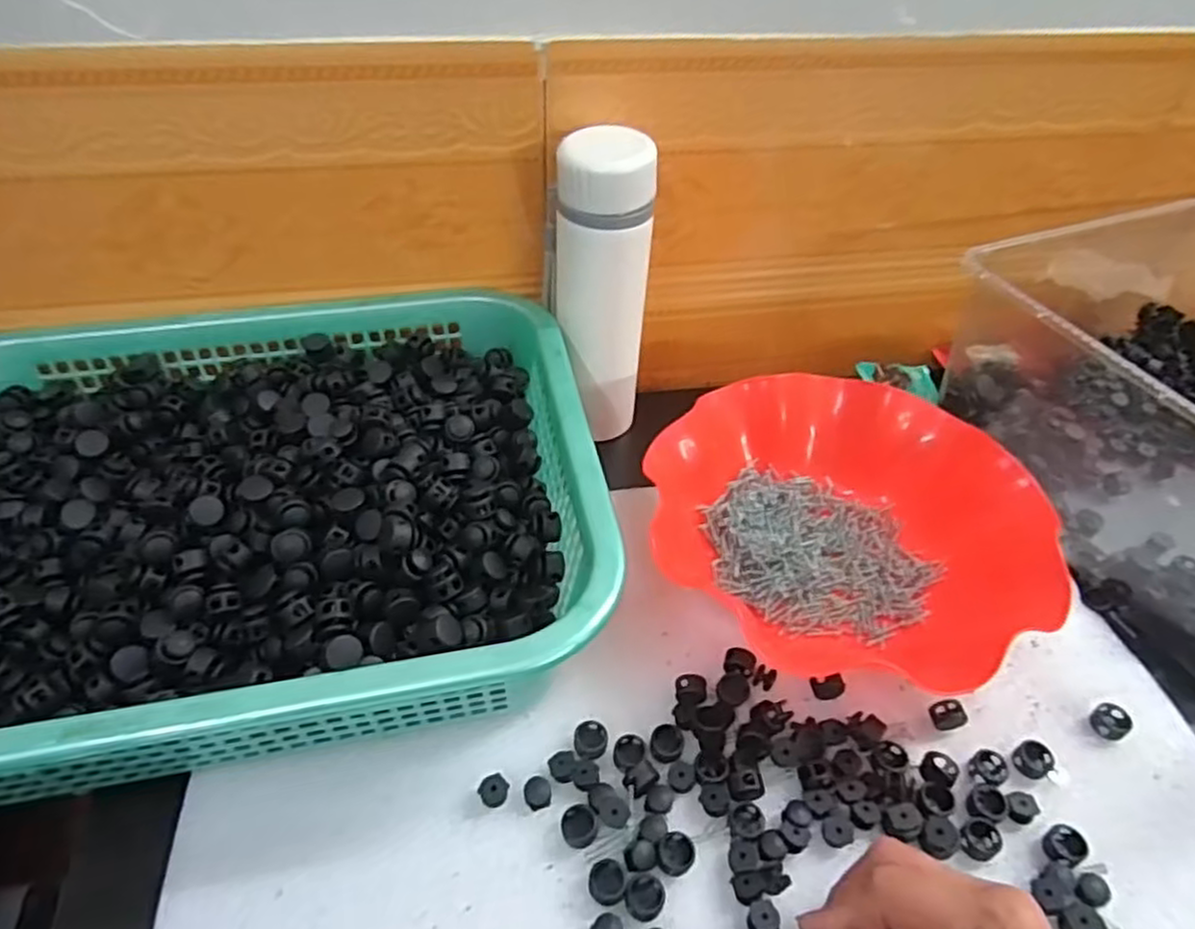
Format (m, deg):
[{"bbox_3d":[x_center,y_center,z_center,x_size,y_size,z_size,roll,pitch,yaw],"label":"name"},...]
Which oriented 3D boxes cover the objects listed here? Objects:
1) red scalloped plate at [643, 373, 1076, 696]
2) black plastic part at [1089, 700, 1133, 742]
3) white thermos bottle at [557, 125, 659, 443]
[{"bbox_3d":[0.149,0.026,0.457,0.221,0.052,0.183,12,49,8],"label":"red scalloped plate"},{"bbox_3d":[0.273,0.137,0.396,0.018,0.010,0.018,2,48,-2],"label":"black plastic part"},{"bbox_3d":[0.004,-0.111,0.495,0.061,0.204,0.061,6,48,2],"label":"white thermos bottle"}]

